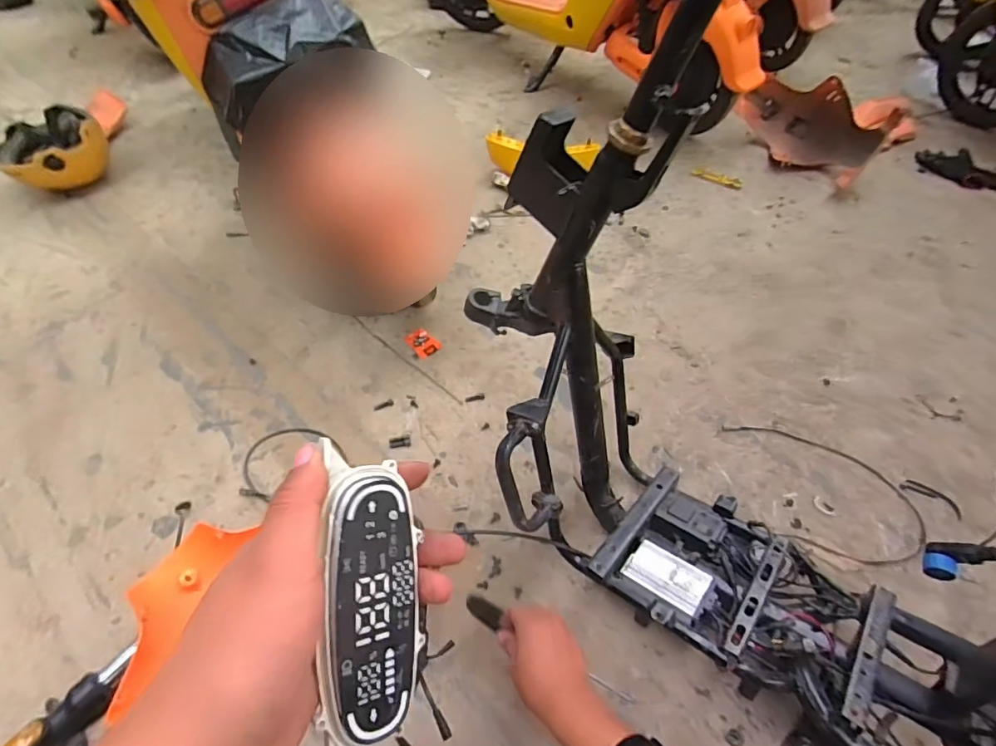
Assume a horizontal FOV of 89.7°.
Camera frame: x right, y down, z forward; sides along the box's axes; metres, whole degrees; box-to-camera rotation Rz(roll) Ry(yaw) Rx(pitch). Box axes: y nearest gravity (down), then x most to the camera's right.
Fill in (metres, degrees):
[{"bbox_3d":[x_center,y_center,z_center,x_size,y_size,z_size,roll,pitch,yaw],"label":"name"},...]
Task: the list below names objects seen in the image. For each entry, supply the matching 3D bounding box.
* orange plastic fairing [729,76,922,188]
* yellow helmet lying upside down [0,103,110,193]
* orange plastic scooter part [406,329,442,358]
[{"bbox_3d":[0.954,-0.755,1.528,0.136,0.232,0.492,-21,43,-18],"label":"orange plastic fairing"},{"bbox_3d":[-1.196,-0.588,1.357,0.260,0.151,0.201,-33,58,-24],"label":"yellow helmet lying upside down"},{"bbox_3d":[-0.159,-0.065,1.061,0.054,0.012,0.071,-30,57,-22],"label":"orange plastic scooter part"}]

